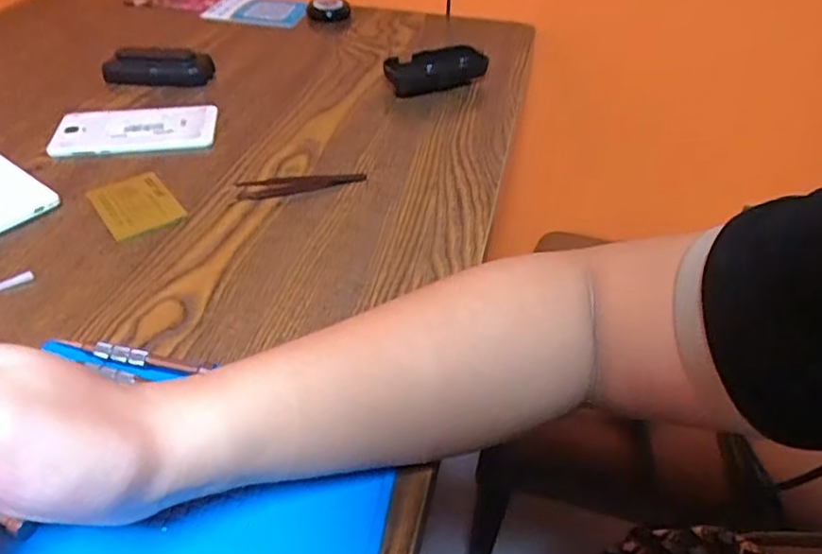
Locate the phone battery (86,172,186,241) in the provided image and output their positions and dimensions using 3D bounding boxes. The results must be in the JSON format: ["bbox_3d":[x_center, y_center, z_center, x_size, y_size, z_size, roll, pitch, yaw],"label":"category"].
[{"bbox_3d":[-0.220,-0.059,0.486,0.054,0.004,0.071,-28,50,-28],"label":"phone battery"}]

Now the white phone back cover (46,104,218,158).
[{"bbox_3d":[-0.257,-0.138,0.568,0.143,0.007,0.071,-6,43,-8],"label":"white phone back cover"}]

